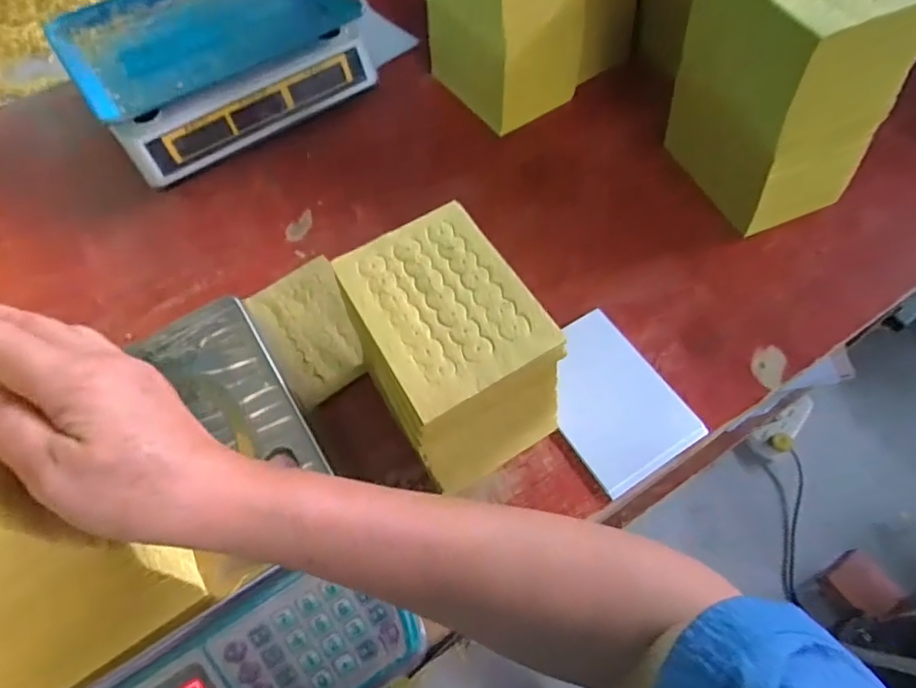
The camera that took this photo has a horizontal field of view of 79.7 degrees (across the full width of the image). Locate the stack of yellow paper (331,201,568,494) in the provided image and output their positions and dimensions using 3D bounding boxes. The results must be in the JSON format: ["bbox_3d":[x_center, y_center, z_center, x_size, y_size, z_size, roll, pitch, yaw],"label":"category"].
[{"bbox_3d":[-0.006,0.001,0.459,0.125,0.122,0.182,-27,64,-12],"label":"stack of yellow paper"}]

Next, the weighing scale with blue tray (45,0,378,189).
[{"bbox_3d":[-0.300,-0.368,0.709,0.324,0.108,0.257,-32,65,-14],"label":"weighing scale with blue tray"}]

